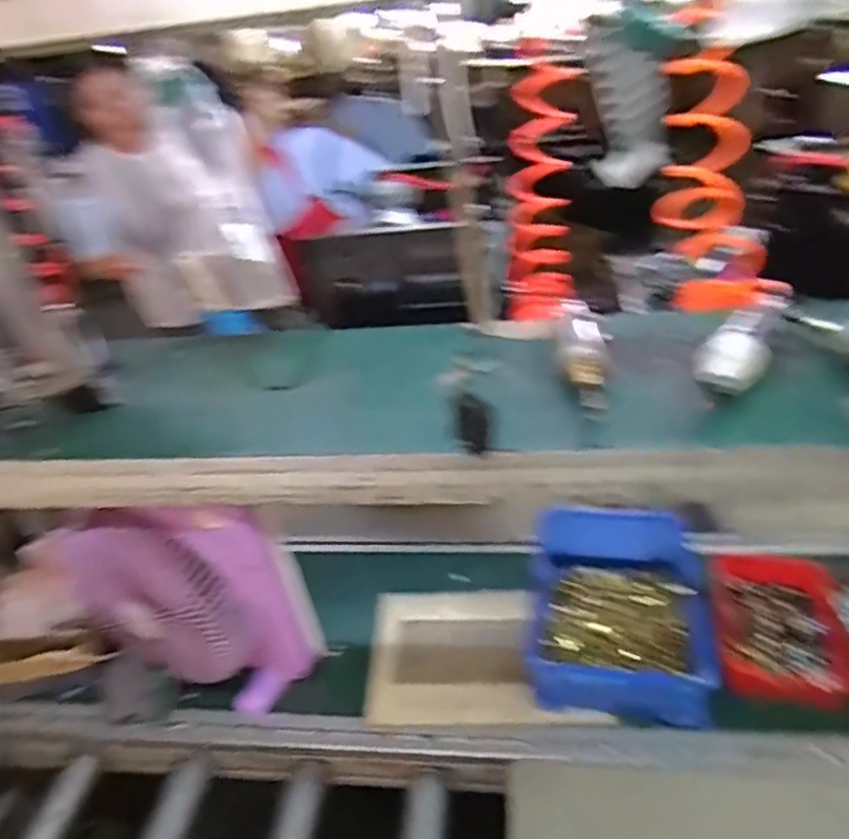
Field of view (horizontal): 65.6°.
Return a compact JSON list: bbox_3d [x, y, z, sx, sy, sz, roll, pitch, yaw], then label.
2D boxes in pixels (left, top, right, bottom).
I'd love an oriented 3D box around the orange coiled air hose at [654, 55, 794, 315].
[{"bbox_3d":[0.382,-0.312,0.880,0.116,0.166,0.431,0,69,13],"label":"orange coiled air hose"}]

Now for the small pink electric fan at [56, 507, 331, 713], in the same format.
[{"bbox_3d":[-0.293,0.221,0.795,0.286,0.276,0.092,-5,31,4],"label":"small pink electric fan"}]

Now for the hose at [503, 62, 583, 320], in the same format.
[{"bbox_3d":[0.175,-0.322,1.002,0.103,0.345,0.115,-1,-3,11],"label":"hose"}]

